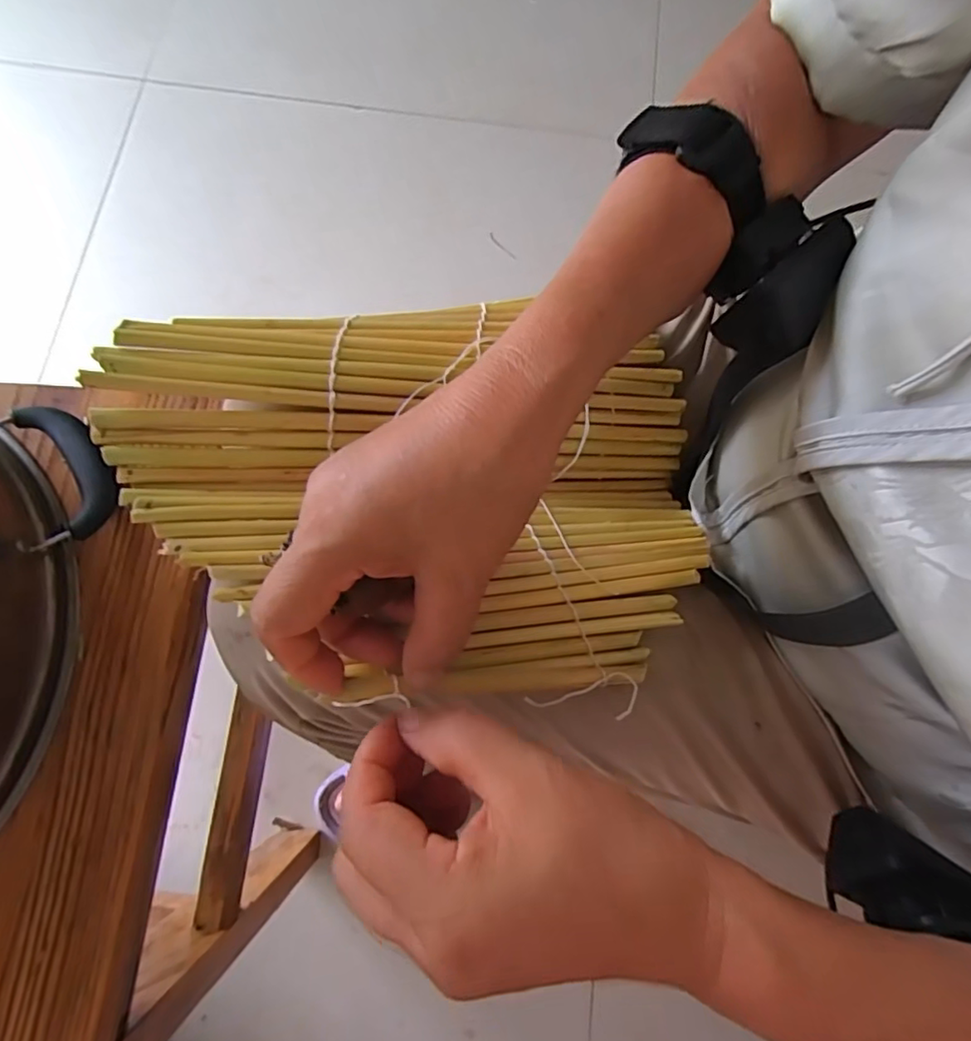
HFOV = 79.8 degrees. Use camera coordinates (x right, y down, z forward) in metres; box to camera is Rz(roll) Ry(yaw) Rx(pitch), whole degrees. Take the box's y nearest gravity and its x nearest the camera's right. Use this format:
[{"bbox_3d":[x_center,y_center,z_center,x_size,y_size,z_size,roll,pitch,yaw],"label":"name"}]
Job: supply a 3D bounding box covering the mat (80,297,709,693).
[{"bbox_3d":[-0.032,-0.016,0.284,0.273,0.070,0.189,-1,75,-2],"label":"mat"}]

